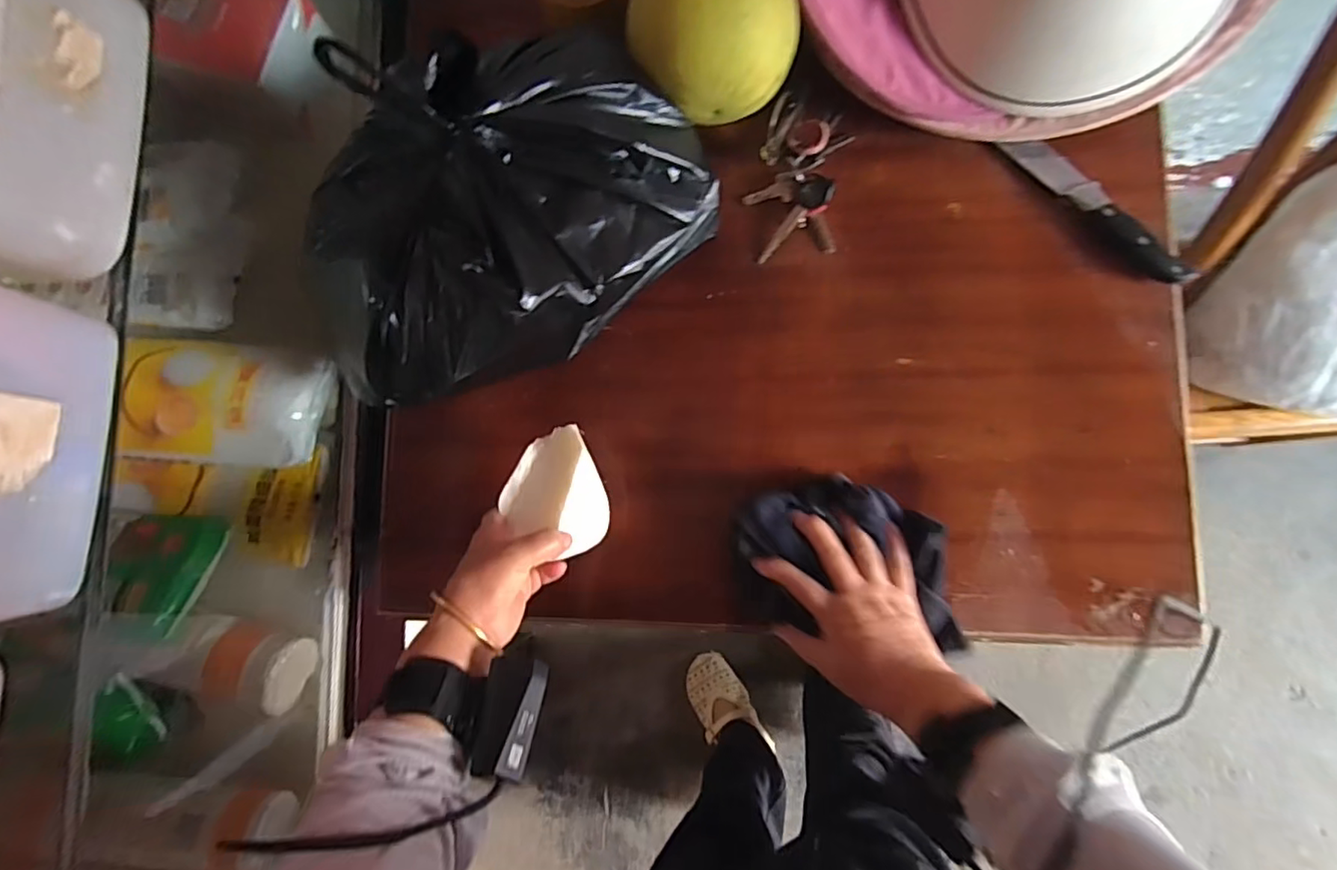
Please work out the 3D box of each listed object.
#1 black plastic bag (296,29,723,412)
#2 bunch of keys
[{"bbox_3d":[-0.137,-0.174,0.481,0.341,0.155,0.228,-28,81,3],"label":"black plastic bag"},{"bbox_3d":[0.115,-0.225,0.526,0.078,0.030,0.134,10,84,8],"label":"bunch of keys"}]

